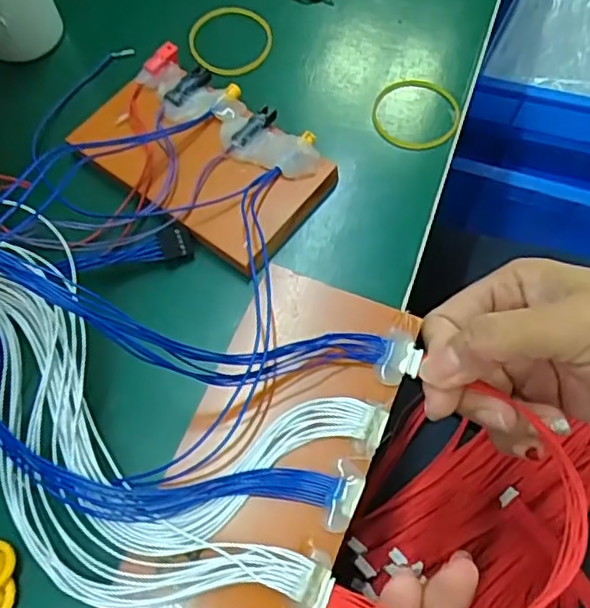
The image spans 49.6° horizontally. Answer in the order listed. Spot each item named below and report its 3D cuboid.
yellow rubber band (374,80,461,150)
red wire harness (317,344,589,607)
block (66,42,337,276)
[{"bbox_3d":[0.064,-0.100,0.338,0.045,0.005,0.046,-4,65,8],"label":"yellow rubber band"},{"bbox_3d":[0.069,0.083,0.251,0.090,0.019,0.107,21,67,9],"label":"red wire harness"},{"bbox_3d":[-0.046,-0.073,0.320,0.117,0.024,0.072,39,71,16],"label":"block"}]

